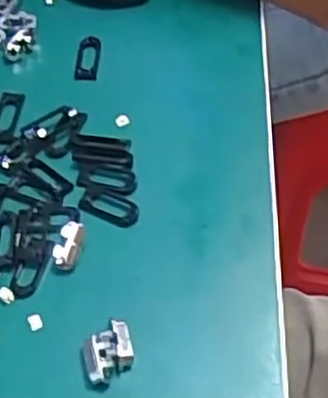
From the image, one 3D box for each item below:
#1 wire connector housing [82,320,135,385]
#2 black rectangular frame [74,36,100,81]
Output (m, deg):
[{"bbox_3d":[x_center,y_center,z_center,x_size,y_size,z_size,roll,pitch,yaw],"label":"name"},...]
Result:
[{"bbox_3d":[-0.022,0.061,0.292,0.020,0.009,0.020,-13,57,-7],"label":"wire connector housing"},{"bbox_3d":[-0.040,-0.073,0.386,0.012,0.004,0.029,2,56,3],"label":"black rectangular frame"}]

